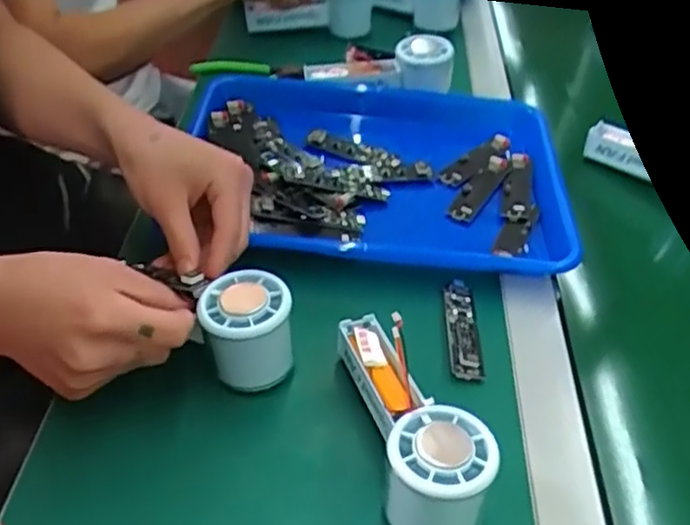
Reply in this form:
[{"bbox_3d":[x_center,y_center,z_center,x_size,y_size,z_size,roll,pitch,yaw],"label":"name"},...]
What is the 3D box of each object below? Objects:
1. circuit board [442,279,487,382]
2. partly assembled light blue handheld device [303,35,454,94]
[{"bbox_3d":[0.084,0.046,0.505,0.024,0.007,0.091,4,41,-2],"label":"circuit board"},{"bbox_3d":[0.035,-0.206,0.724,0.151,0.051,0.045,3,43,-3],"label":"partly assembled light blue handheld device"}]

